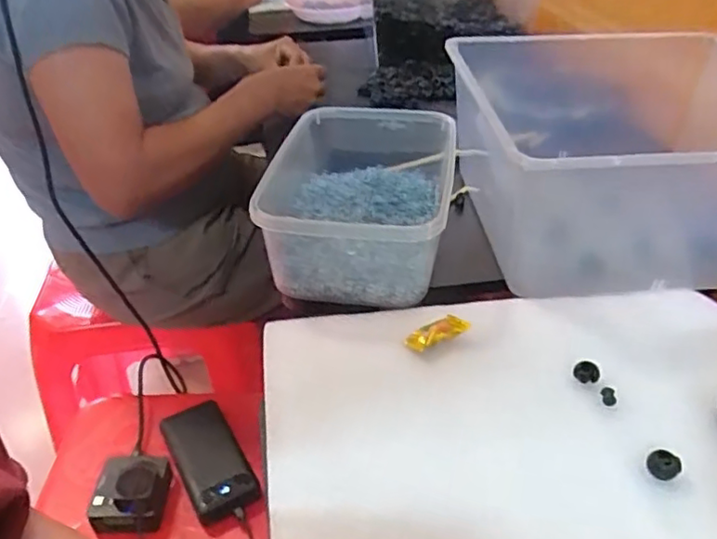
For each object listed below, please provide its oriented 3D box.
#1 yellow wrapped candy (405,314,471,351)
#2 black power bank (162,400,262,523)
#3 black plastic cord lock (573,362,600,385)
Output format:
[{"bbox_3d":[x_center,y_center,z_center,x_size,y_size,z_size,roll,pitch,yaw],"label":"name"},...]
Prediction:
[{"bbox_3d":[0.061,0.050,0.492,0.048,0.015,0.017,-13,39,-12],"label":"yellow wrapped candy"},{"bbox_3d":[-0.177,0.220,0.736,0.074,0.020,0.165,-21,40,-24],"label":"black power bank"},{"bbox_3d":[0.165,0.075,0.452,0.018,0.012,0.014,15,42,22],"label":"black plastic cord lock"}]

